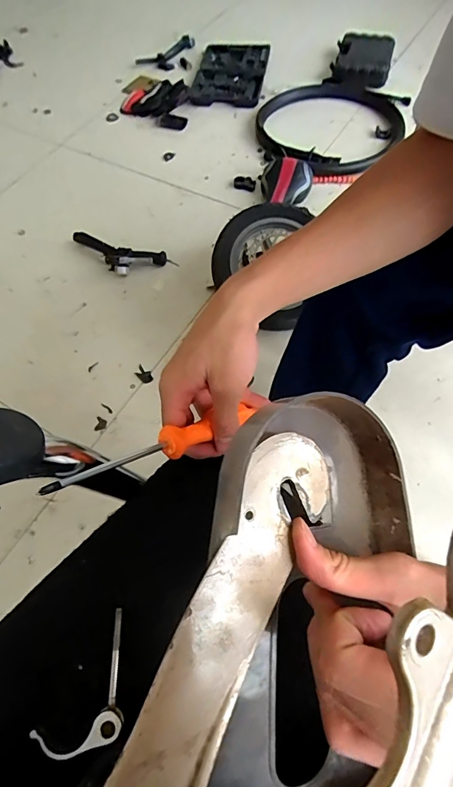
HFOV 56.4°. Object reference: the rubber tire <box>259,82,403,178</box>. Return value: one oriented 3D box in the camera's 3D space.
[{"bbox_3d":[0.327,-0.832,1.306,0.439,0.044,0.439,-19,61,-7],"label":"rubber tire"}]

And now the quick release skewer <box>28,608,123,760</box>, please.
[{"bbox_3d":[-0.083,0.201,0.285,0.046,0.014,0.086,30,67,19],"label":"quick release skewer"}]

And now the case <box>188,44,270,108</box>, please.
[{"bbox_3d":[0.016,-1.149,1.517,0.254,0.036,0.395,8,62,8],"label":"case"}]

